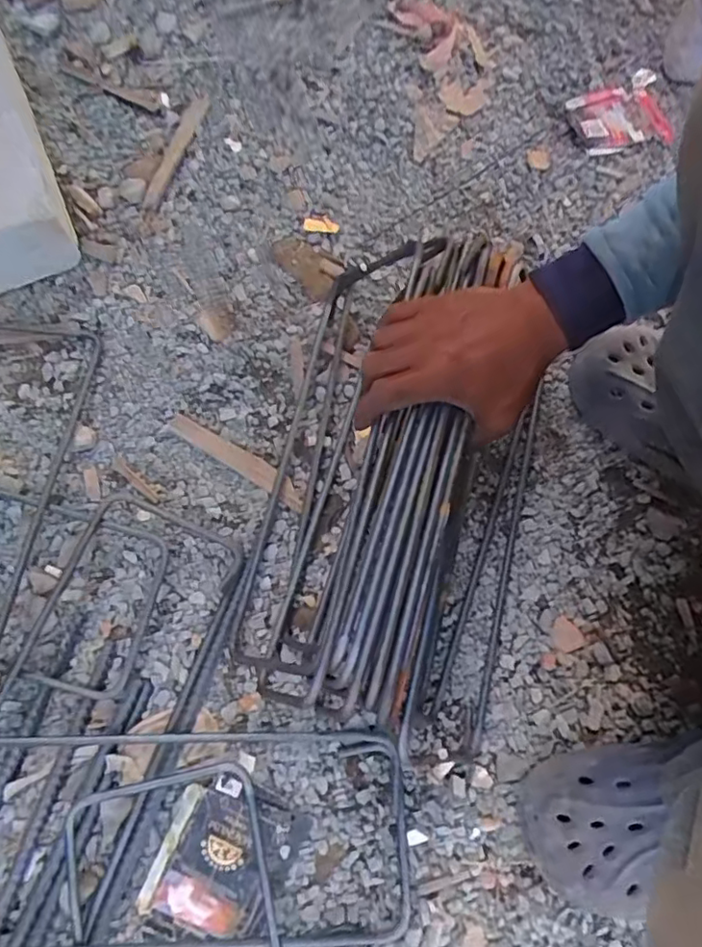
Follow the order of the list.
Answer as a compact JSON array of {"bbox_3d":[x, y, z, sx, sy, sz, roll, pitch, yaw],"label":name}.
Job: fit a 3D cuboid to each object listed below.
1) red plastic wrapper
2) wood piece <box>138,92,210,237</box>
[{"bbox_3d":[0.307,-0.415,0.692,0.123,0.009,0.107,-12,70,-6],"label":"red plastic wrapper"},{"bbox_3d":[-0.193,-0.342,0.654,0.025,0.010,0.193,11,69,2],"label":"wood piece"}]

